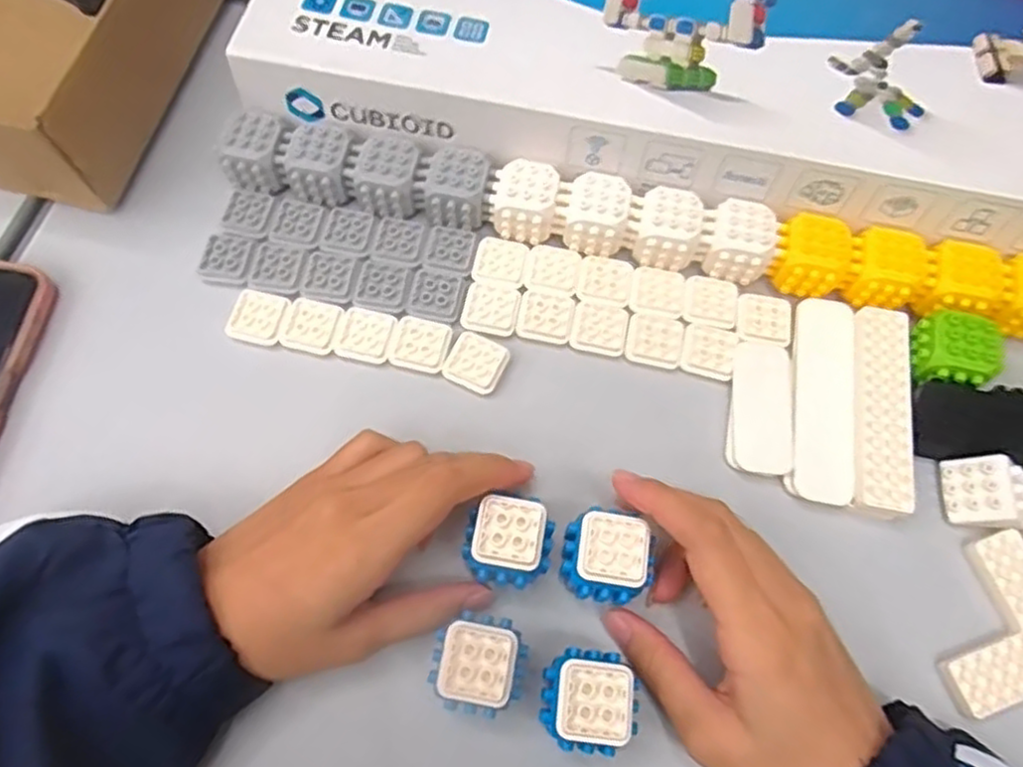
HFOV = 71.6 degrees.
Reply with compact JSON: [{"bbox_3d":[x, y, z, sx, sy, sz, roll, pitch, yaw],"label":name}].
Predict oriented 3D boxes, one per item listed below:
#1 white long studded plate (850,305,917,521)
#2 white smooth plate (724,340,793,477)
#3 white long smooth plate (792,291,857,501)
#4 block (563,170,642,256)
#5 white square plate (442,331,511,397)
[{"bbox_3d":[0.179,0.011,0.342,0.027,0.008,0.103,11,68,2],"label":"white long studded plate"},{"bbox_3d":[0.121,0.011,0.348,0.029,0.006,0.067,8,68,1],"label":"white smooth plate"},{"bbox_3d":[0.153,0.005,0.347,0.027,0.007,0.105,10,68,2],"label":"white long smooth plate"},{"bbox_3d":[0.047,-0.089,0.371,0.036,0.027,0.034,11,68,2],"label":"block"},{"bbox_3d":[-0.018,-0.011,0.354,0.027,0.005,0.029,25,69,8],"label":"white square plate"}]

